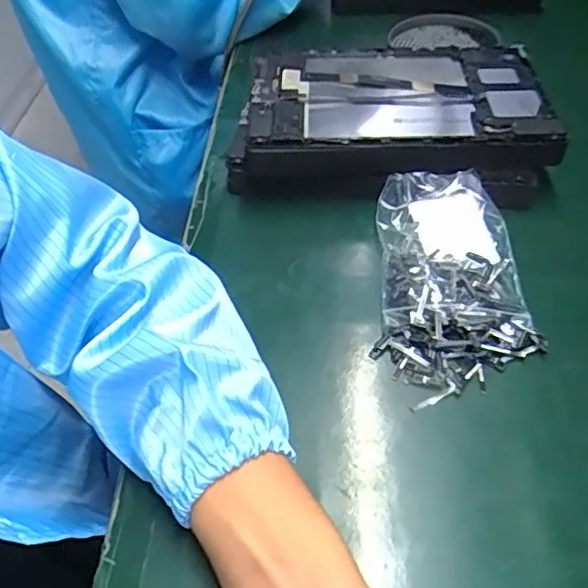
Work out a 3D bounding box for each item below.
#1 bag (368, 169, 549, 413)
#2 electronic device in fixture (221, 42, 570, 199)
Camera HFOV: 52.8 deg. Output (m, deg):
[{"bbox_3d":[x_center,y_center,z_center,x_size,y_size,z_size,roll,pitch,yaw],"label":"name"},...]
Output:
[{"bbox_3d":[0.105,-0.015,0.407,0.100,0.034,0.179,-3,49,-3],"label":"bag"},{"bbox_3d":[0.080,-0.152,0.513,0.257,0.059,0.170,3,49,3],"label":"electronic device in fixture"}]

